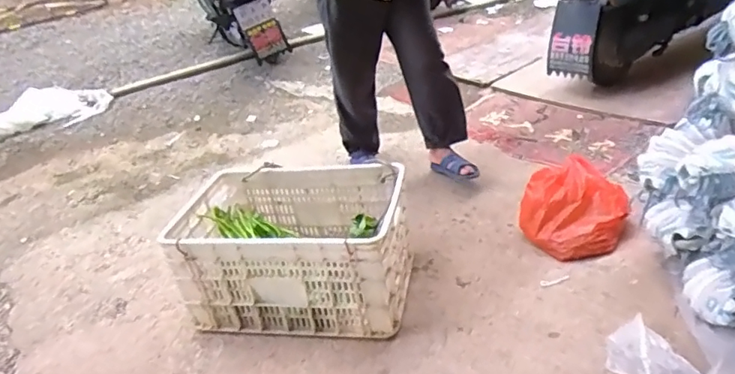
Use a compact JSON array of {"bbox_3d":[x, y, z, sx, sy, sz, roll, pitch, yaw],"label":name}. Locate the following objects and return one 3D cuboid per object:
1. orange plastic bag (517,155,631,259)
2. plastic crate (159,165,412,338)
[{"bbox_3d":[0.625,0.053,1.569,0.289,0.193,0.341,9,37,23],"label":"orange plastic bag"},{"bbox_3d":[-0.192,0.161,1.478,0.608,0.297,0.416,1,34,12],"label":"plastic crate"}]

